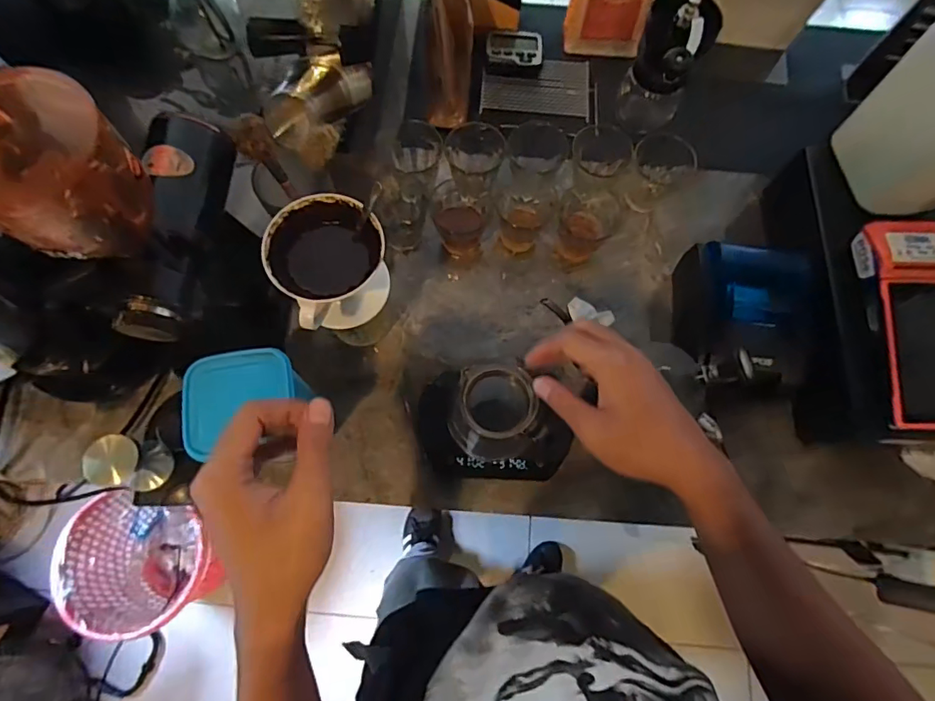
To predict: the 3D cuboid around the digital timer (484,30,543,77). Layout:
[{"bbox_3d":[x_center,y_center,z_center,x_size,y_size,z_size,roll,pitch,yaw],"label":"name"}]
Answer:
[{"bbox_3d":[0.065,-0.413,0.687,0.078,0.022,0.055,1,73,-1],"label":"digital timer"}]

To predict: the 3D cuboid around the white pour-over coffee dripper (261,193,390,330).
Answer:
[{"bbox_3d":[-0.143,-0.089,0.520,0.111,0.095,0.106,0,73,-1],"label":"white pour-over coffee dripper"}]

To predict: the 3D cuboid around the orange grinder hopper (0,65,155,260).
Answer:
[{"bbox_3d":[-0.288,-0.123,0.349,0.084,0.135,0.102,40,77,10],"label":"orange grinder hopper"}]

